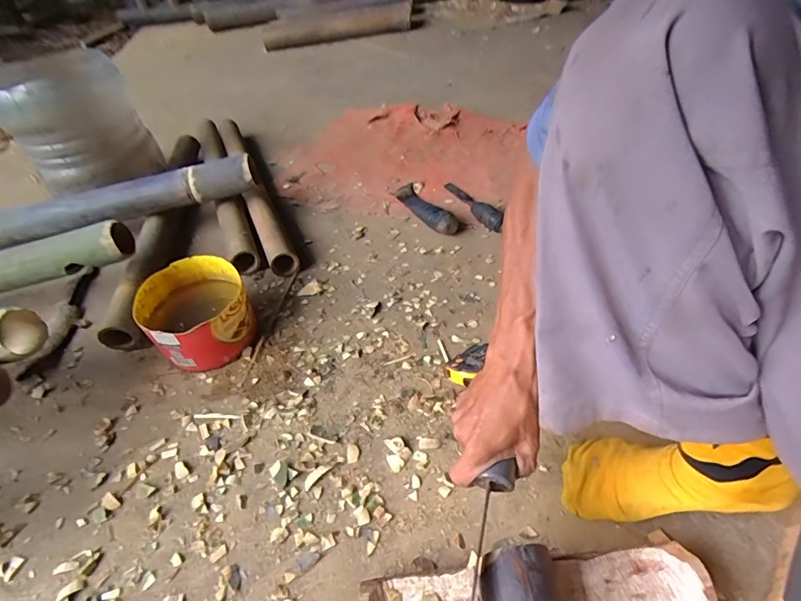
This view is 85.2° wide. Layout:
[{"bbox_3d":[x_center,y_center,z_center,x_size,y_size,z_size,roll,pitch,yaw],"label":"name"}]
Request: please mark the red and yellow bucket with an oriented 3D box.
[{"bbox_3d":[-0.318,0.021,0.689,0.157,0.100,0.155,-22,49,-16],"label":"red and yellow bucket"}]

